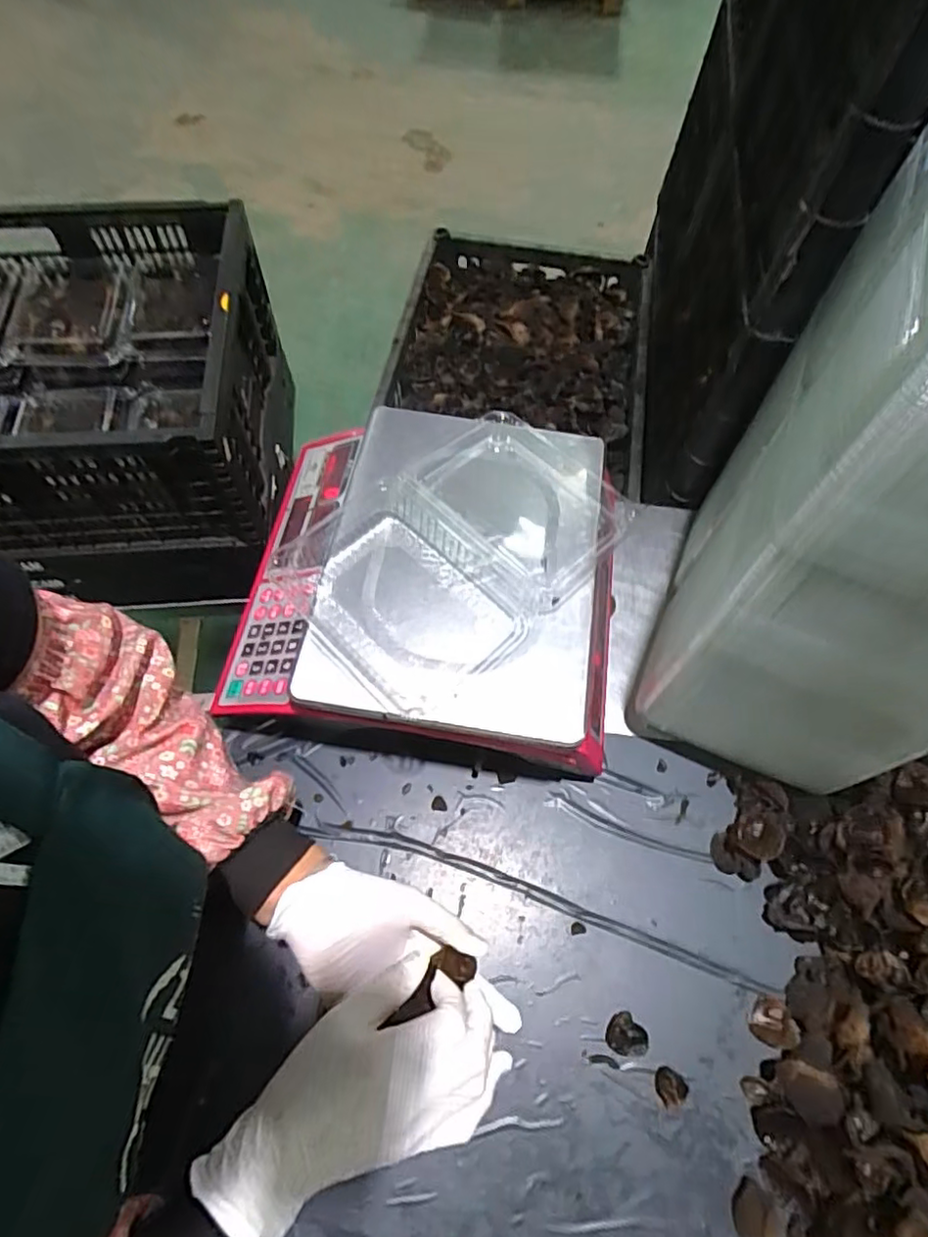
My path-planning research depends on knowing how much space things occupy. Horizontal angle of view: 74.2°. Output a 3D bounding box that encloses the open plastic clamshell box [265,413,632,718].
[{"bbox_3d":[-0.001,-0.061,0.504,0.268,0.030,0.182,-41,71,-19],"label":"open plastic clamshell box"}]

